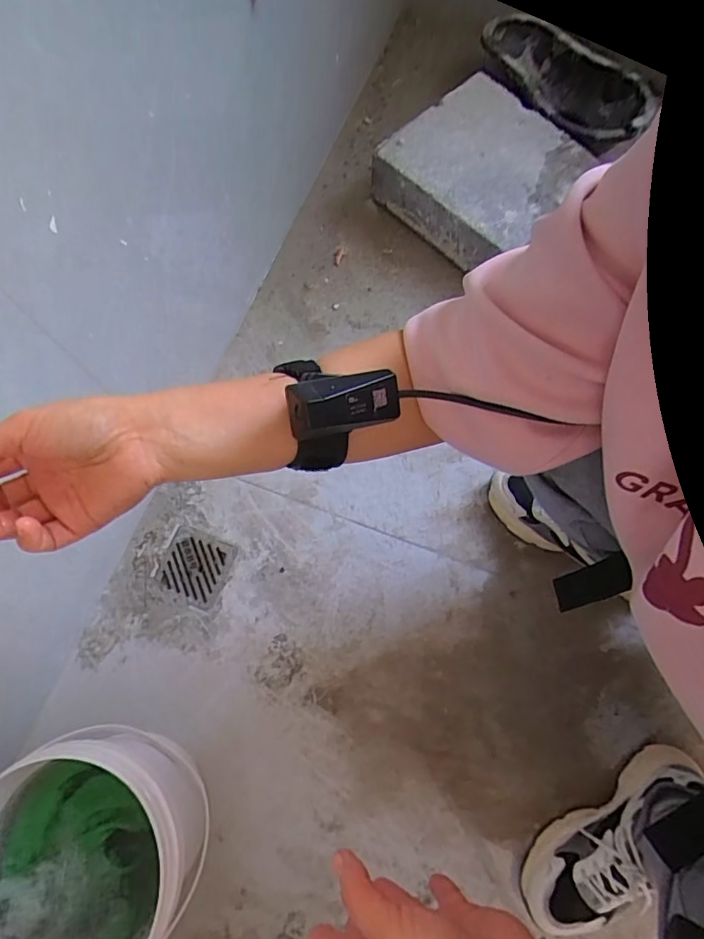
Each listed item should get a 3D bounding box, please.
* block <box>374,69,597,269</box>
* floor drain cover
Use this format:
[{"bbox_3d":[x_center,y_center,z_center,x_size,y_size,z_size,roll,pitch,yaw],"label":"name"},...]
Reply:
[{"bbox_3d":[0.227,-0.504,0.873,0.287,0.109,0.274,43,78,13],"label":"block"},{"bbox_3d":[-0.222,0.136,0.717,0.091,0.010,0.093,24,74,8],"label":"floor drain cover"}]

